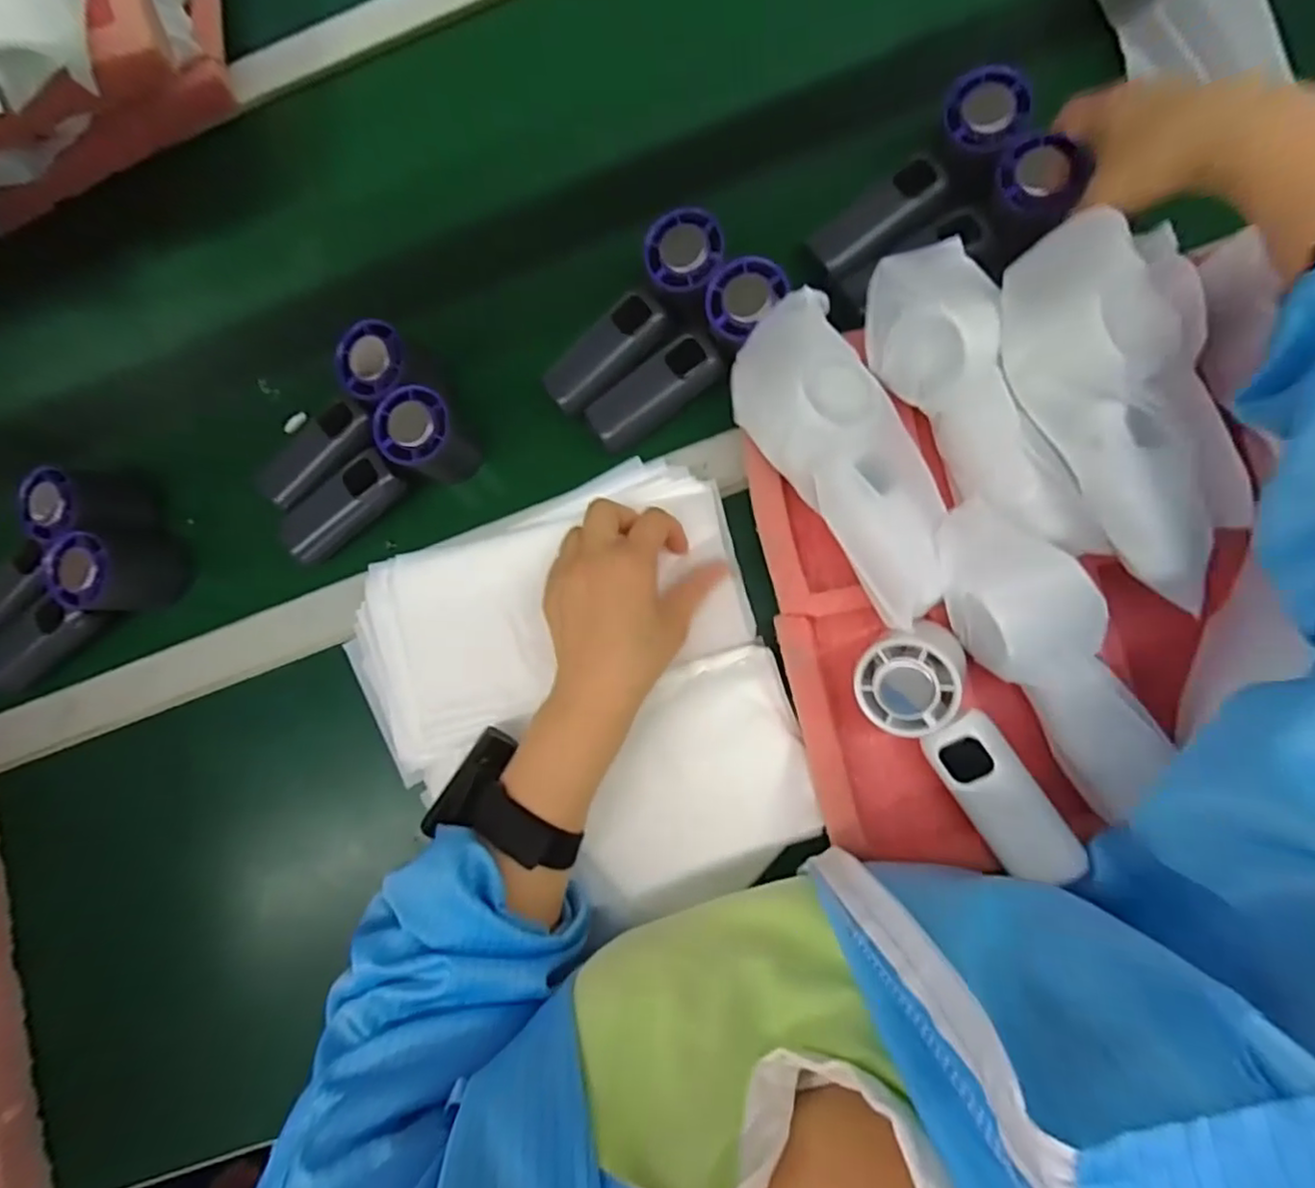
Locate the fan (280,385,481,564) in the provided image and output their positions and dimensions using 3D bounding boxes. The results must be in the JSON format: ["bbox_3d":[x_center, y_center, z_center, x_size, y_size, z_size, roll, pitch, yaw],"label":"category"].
[{"bbox_3d":[-0.196,-0.081,0.469,0.154,0.070,0.055,-32,80,16],"label":"fan"}]

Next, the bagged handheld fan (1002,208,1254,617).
[{"bbox_3d":[0.250,-0.098,0.340,0.095,0.051,0.194,-26,94,1],"label":"bagged handheld fan"}]

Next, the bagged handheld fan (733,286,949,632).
[{"bbox_3d":[0.115,-0.079,0.387,0.075,0.064,0.186,-33,81,0],"label":"bagged handheld fan"}]

